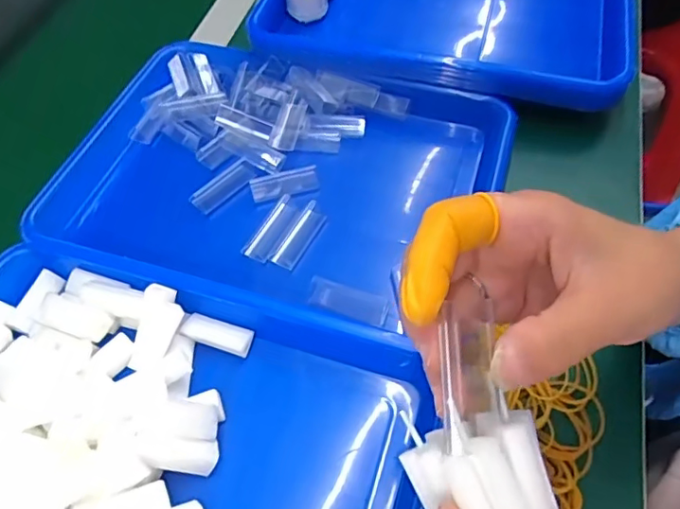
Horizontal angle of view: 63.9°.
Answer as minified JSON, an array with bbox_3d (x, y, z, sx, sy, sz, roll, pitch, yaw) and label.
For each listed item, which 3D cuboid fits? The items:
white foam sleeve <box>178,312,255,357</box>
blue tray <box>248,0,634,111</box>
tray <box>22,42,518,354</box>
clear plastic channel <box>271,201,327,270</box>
[{"bbox_3d":[-0.082,0.053,0.366,0.047,0.008,0.018,13,59,12],"label":"white foam sleeve"},{"bbox_3d":[0.109,-0.250,0.539,0.327,0.050,0.269,14,59,13],"label":"blue tray"},{"bbox_3d":[-0.053,-0.060,0.438,0.339,0.051,0.243,14,59,13],"label":"tray"},{"bbox_3d":[-0.030,-0.014,0.404,0.018,0.008,0.056,21,61,17],"label":"clear plastic channel"}]

